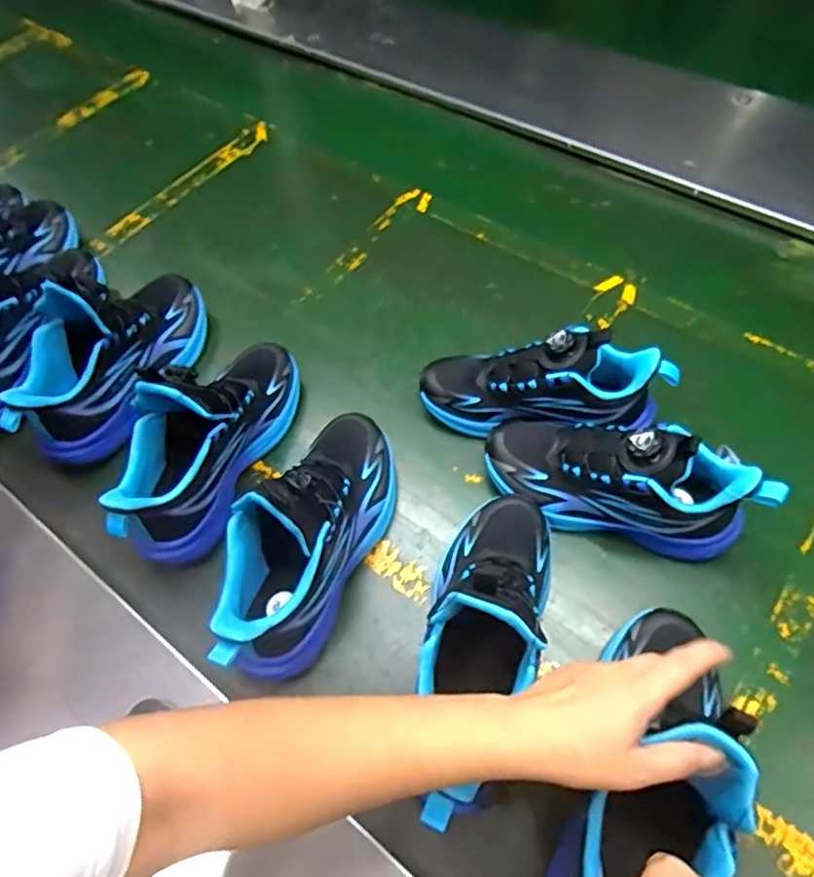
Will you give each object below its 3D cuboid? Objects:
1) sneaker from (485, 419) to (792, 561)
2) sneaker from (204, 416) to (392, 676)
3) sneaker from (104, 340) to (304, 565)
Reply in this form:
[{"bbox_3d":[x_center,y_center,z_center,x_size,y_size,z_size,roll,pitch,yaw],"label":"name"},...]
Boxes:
[{"bbox_3d":[0.183,0.035,0.535,0.231,0.119,0.082,14,62,13],"label":"sneaker"},{"bbox_3d":[-0.082,0.080,0.524,0.090,0.123,0.247,19,63,16],"label":"sneaker"},{"bbox_3d":[-0.191,-0.009,0.580,0.087,0.142,0.248,16,63,15],"label":"sneaker"}]

